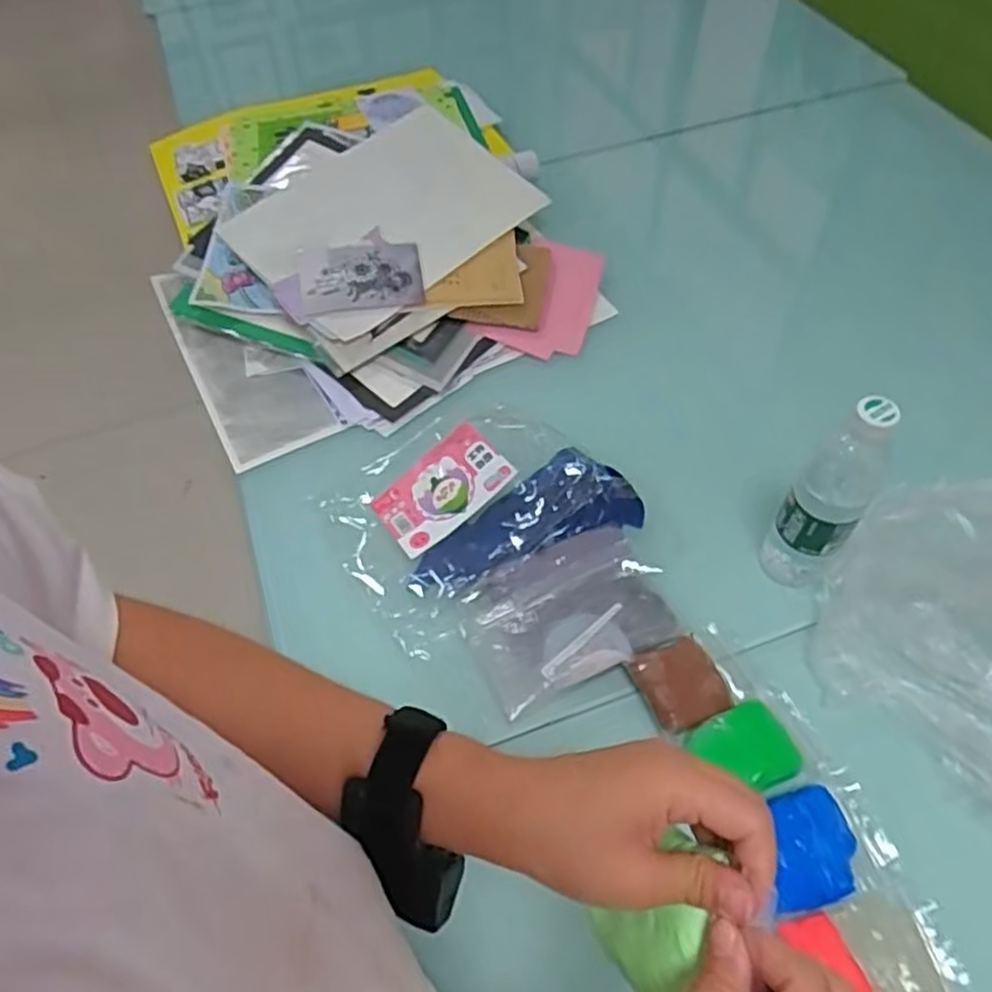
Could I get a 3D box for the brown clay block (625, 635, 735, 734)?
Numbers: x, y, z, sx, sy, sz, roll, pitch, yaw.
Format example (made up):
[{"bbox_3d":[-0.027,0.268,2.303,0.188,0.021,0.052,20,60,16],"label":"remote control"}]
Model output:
[{"bbox_3d":[0.167,0.169,0.663,0.078,0.017,0.077,-20,57,-11],"label":"brown clay block"}]

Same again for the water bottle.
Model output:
[{"bbox_3d":[0.298,0.000,0.654,0.060,0.213,0.062,35,63,23],"label":"water bottle"}]

